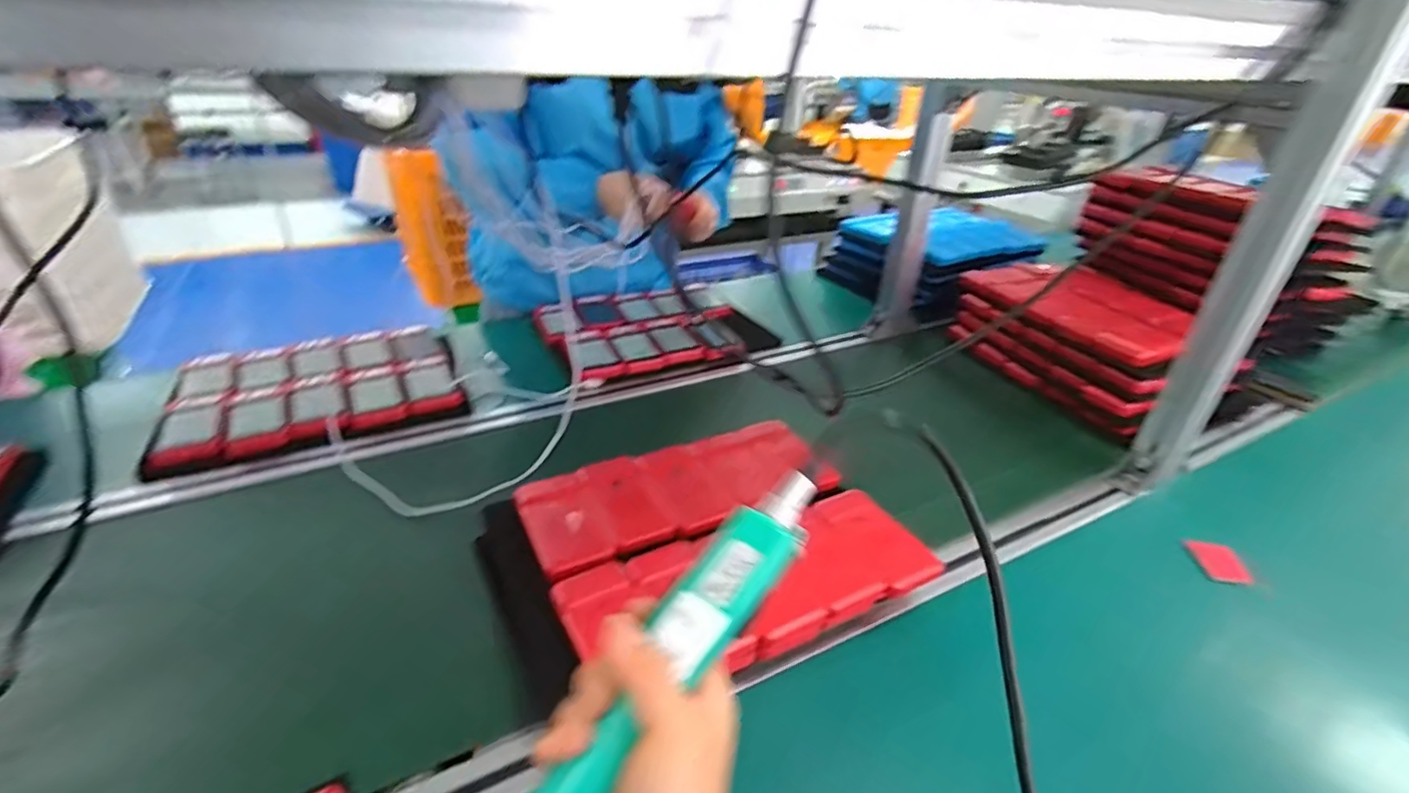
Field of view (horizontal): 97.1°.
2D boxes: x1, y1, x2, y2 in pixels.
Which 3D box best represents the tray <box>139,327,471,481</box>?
[{"bbox_3d":[-0.502,-0.014,0.807,0.325,0.035,0.254,-14,35,-27],"label":"tray"}]

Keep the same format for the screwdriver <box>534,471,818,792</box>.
[{"bbox_3d":[-0.027,0.140,0.280,0.028,0.037,0.259,28,70,34],"label":"screwdriver"}]

